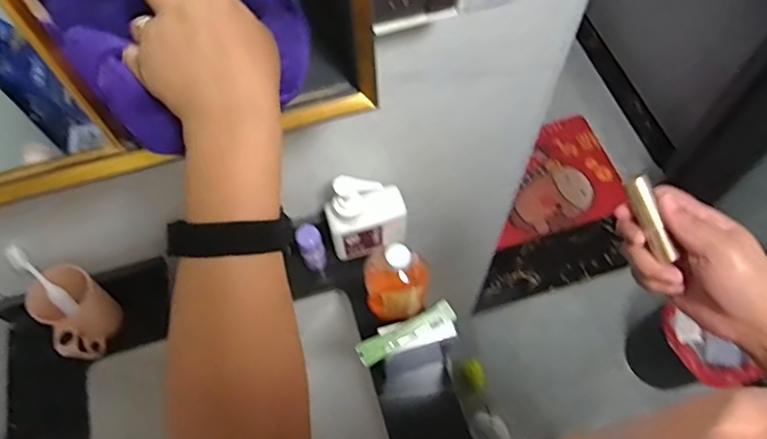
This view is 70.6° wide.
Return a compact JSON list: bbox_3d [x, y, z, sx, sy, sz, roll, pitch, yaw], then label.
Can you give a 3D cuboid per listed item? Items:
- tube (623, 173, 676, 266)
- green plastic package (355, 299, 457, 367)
[{"bbox_3d":[0.218,-0.002,0.442,0.012,0.016,0.072,-24,92,-11],"label":"tube"},{"bbox_3d":[0.027,0.130,0.623,0.119,0.016,0.026,-26,64,-12],"label":"green plastic package"}]

